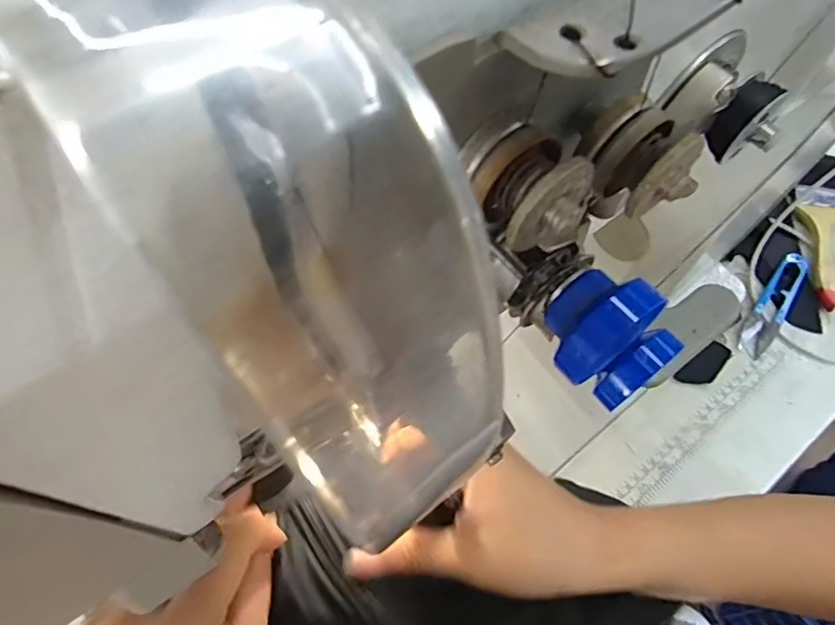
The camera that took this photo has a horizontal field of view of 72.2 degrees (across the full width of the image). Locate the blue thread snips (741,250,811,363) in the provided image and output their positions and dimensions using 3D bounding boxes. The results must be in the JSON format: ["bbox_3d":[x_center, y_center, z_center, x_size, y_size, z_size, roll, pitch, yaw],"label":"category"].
[{"bbox_3d":[0.322,-0.010,0.514,0.023,0.009,0.122,33,65,22],"label":"blue thread snips"}]

